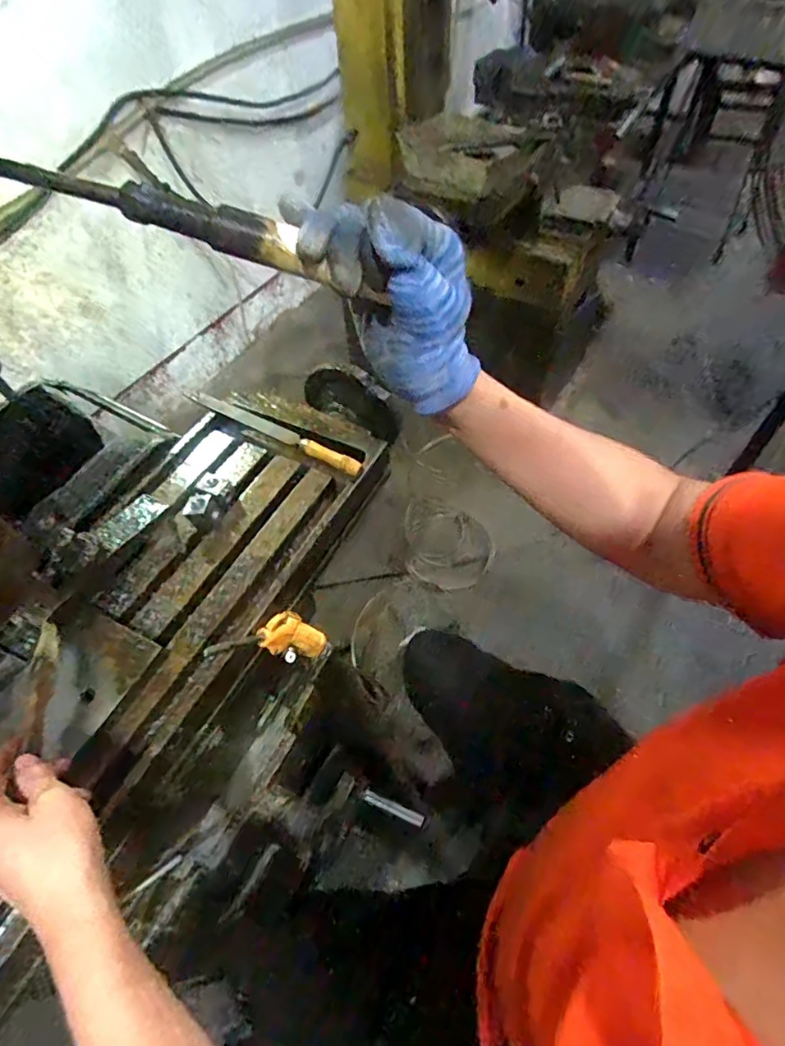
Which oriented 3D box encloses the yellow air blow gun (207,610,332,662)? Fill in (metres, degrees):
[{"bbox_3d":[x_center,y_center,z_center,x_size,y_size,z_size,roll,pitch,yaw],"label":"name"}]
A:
[{"bbox_3d":[-0.114,0.115,0.549,0.024,0.208,0.048,33,87,24],"label":"yellow air blow gun"}]

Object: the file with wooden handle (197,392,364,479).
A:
[{"bbox_3d":[-0.148,-0.117,0.668,0.273,0.022,0.021,27,60,21],"label":"file with wooden handle"}]

